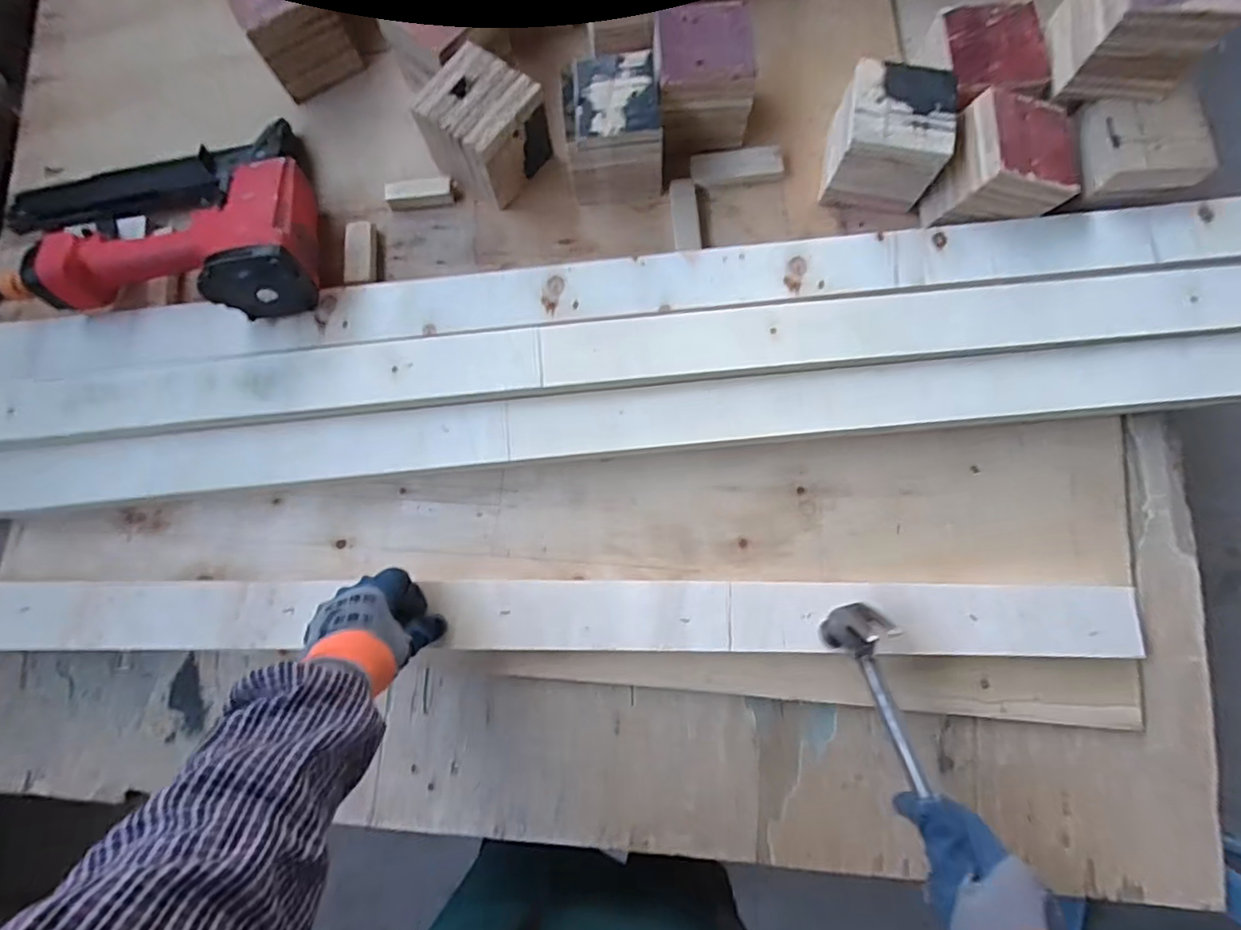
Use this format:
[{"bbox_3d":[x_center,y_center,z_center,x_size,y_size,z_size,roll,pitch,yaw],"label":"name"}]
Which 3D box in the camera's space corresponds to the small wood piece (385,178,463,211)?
[{"bbox_3d":[-0.203,-0.277,0.608,0.072,0.021,0.019,-11,79,0],"label":"small wood piece"}]

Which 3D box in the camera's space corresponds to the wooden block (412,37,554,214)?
[{"bbox_3d":[-0.130,-0.328,0.582,0.097,0.078,0.097,34,83,8],"label":"wooden block"}]

